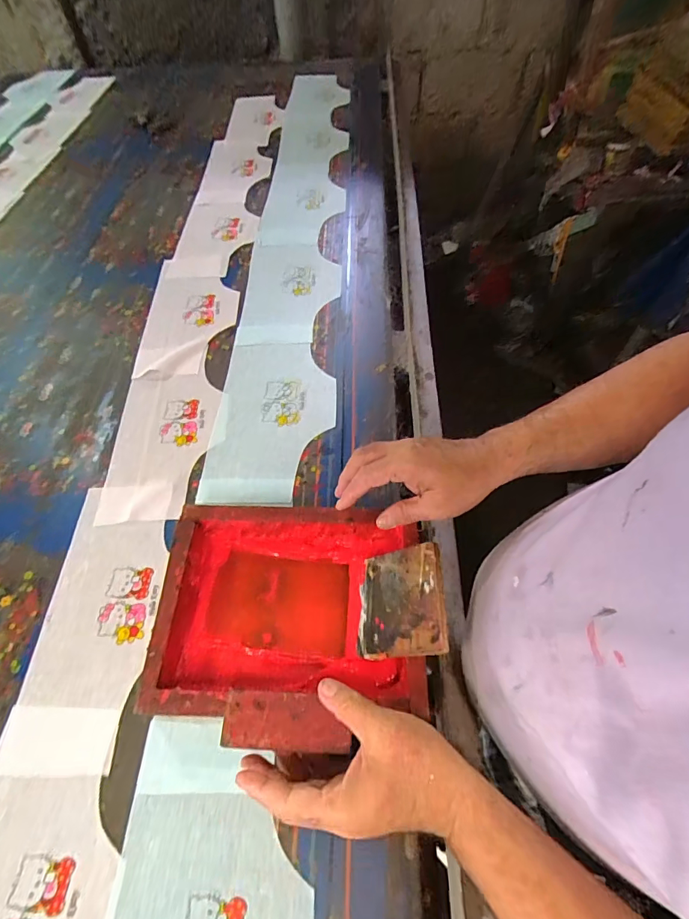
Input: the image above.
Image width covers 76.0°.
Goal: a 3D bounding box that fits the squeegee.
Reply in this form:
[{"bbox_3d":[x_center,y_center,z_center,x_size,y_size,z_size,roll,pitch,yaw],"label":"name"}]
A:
[{"bbox_3d":[0.054,0.141,0.441,0.097,0.008,0.102,-22,53,34],"label":"squeegee"}]

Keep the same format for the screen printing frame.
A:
[{"bbox_3d":[-0.052,0.162,0.457,0.263,0.068,0.224,-1,54,4],"label":"screen printing frame"}]

